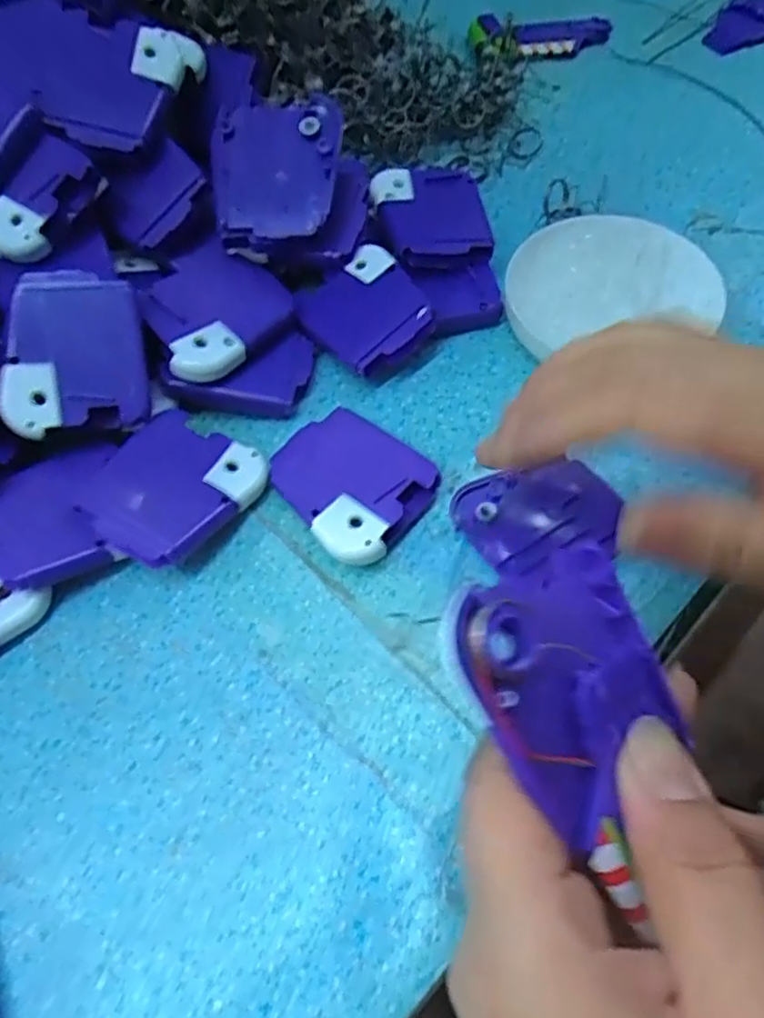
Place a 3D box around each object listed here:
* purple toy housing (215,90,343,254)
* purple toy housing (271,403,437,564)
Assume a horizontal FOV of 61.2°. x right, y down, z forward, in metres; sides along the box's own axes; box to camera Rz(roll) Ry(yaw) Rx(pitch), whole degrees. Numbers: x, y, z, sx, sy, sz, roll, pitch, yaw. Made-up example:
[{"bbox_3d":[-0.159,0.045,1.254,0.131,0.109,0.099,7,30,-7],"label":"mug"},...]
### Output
[{"bbox_3d":[-0.046,-0.147,0.281,0.053,0.008,0.065,1,85,1],"label":"purple toy housing"},{"bbox_3d":[-0.013,-0.010,0.255,0.063,0.014,0.051,40,70,23],"label":"purple toy housing"}]

